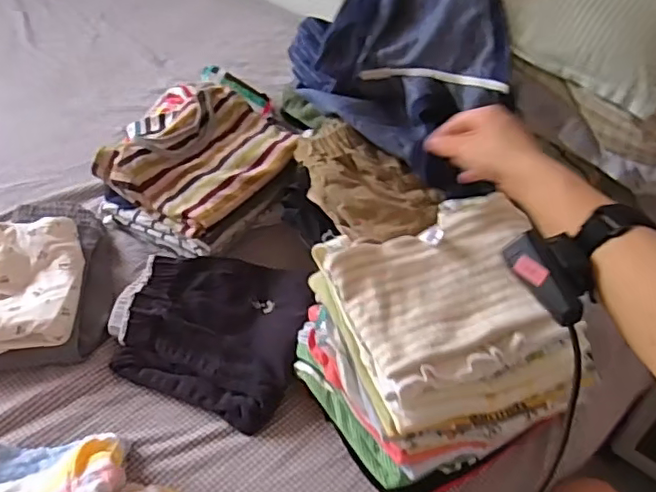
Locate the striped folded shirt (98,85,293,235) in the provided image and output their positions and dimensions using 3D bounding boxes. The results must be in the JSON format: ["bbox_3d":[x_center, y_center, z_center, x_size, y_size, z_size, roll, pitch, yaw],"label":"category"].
[{"bbox_3d":[-0.167,-0.126,0.803,0.178,0.056,0.234,30,53,26],"label":"striped folded shirt"}]

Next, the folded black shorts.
[{"bbox_3d":[-0.134,0.089,0.690,0.223,0.048,0.198,16,48,13],"label":"folded black shorts"}]

